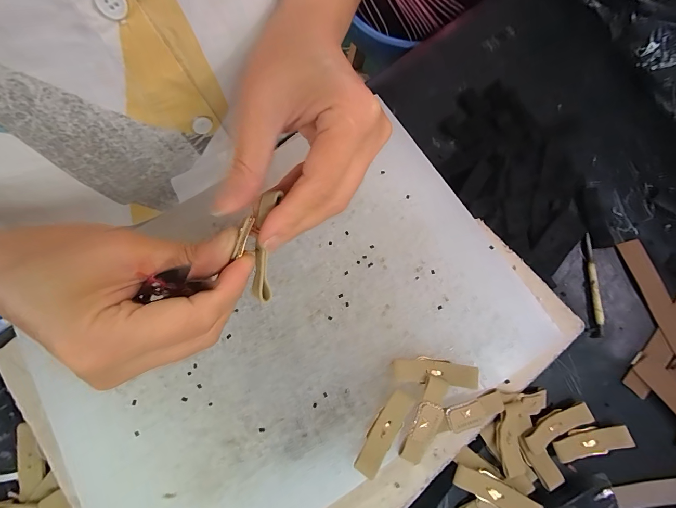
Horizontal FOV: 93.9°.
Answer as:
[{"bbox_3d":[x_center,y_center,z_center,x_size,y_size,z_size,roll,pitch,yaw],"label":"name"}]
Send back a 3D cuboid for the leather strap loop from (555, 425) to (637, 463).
[{"bbox_3d":[0.205,0.152,0.254,0.058,0.007,0.019,-15,76,-2],"label":"leather strap loop"}]

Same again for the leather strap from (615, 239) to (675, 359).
[{"bbox_3d":[0.287,0.047,0.278,0.021,0.004,0.126,-17,76,-3],"label":"leather strap"}]

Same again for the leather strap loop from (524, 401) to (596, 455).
[{"bbox_3d":[0.180,0.141,0.257,0.060,0.007,0.019,-25,77,-5],"label":"leather strap loop"}]

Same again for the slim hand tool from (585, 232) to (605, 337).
[{"bbox_3d":[0.234,0.027,0.287,0.008,0.005,0.090,3,76,2],"label":"slim hand tool"}]

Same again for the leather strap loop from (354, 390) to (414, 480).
[{"bbox_3d":[0.032,0.124,0.221,0.016,0.011,0.058,34,79,9],"label":"leather strap loop"}]

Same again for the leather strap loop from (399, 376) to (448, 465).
[{"bbox_3d":[0.061,0.115,0.218,0.017,0.006,0.058,23,78,7],"label":"leather strap loop"}]

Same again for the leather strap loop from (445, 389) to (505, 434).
[{"bbox_3d":[0.097,0.111,0.221,0.043,0.007,0.016,-17,76,-3],"label":"leather strap loop"}]

